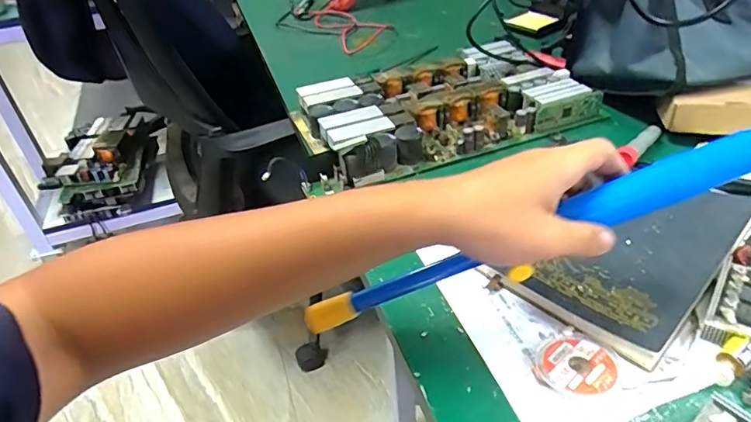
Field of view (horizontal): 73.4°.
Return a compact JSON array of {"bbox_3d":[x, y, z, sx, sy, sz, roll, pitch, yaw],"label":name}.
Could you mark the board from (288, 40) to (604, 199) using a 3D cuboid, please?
[{"bbox_3d":[0.070,-0.127,0.599,0.347,0.041,0.205,-17,39,-16],"label":"board"}]

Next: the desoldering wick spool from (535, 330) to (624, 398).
[{"bbox_3d":[0.133,0.099,0.328,0.054,0.009,0.047,-32,45,-31],"label":"desoldering wick spool"}]

